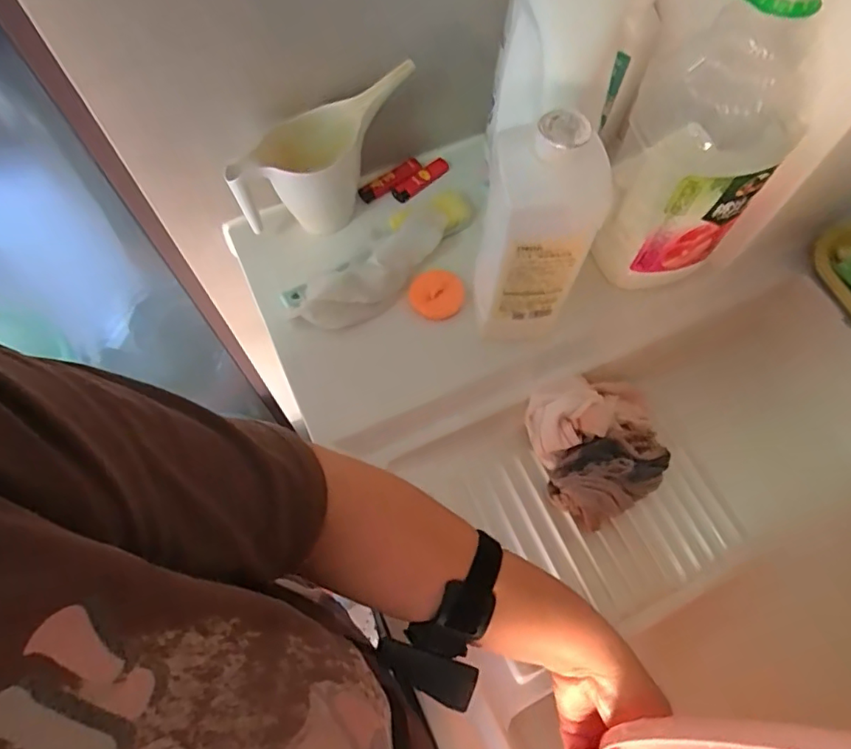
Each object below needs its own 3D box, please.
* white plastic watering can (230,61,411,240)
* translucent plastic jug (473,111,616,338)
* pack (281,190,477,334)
[{"bbox_3d":[-0.101,-0.209,0.552,0.181,0.135,0.065,-20,68,-9],"label":"white plastic watering can"},{"bbox_3d":[0.084,-0.101,0.461,0.091,0.228,0.058,14,67,5],"label":"translucent plastic jug"},{"bbox_3d":[-0.041,-0.119,0.560,0.216,0.060,0.076,-32,70,-14],"label":"pack"}]

